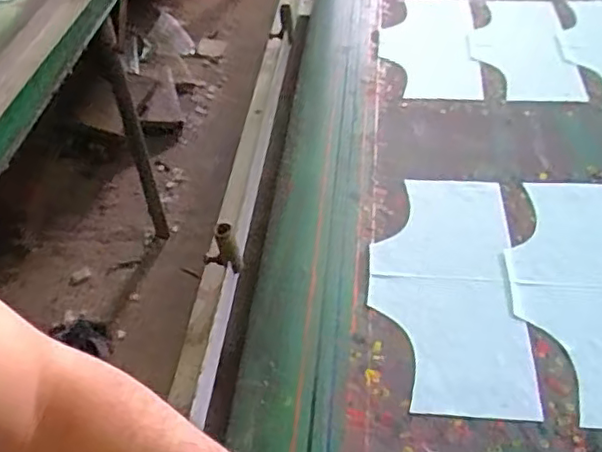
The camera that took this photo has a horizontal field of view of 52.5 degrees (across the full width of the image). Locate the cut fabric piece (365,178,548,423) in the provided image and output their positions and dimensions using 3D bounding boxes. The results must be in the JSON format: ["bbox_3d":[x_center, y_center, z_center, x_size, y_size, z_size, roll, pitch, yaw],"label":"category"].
[{"bbox_3d":[0.151,0.054,0.652,0.149,0.008,0.309,4,43,6],"label":"cut fabric piece"}]

